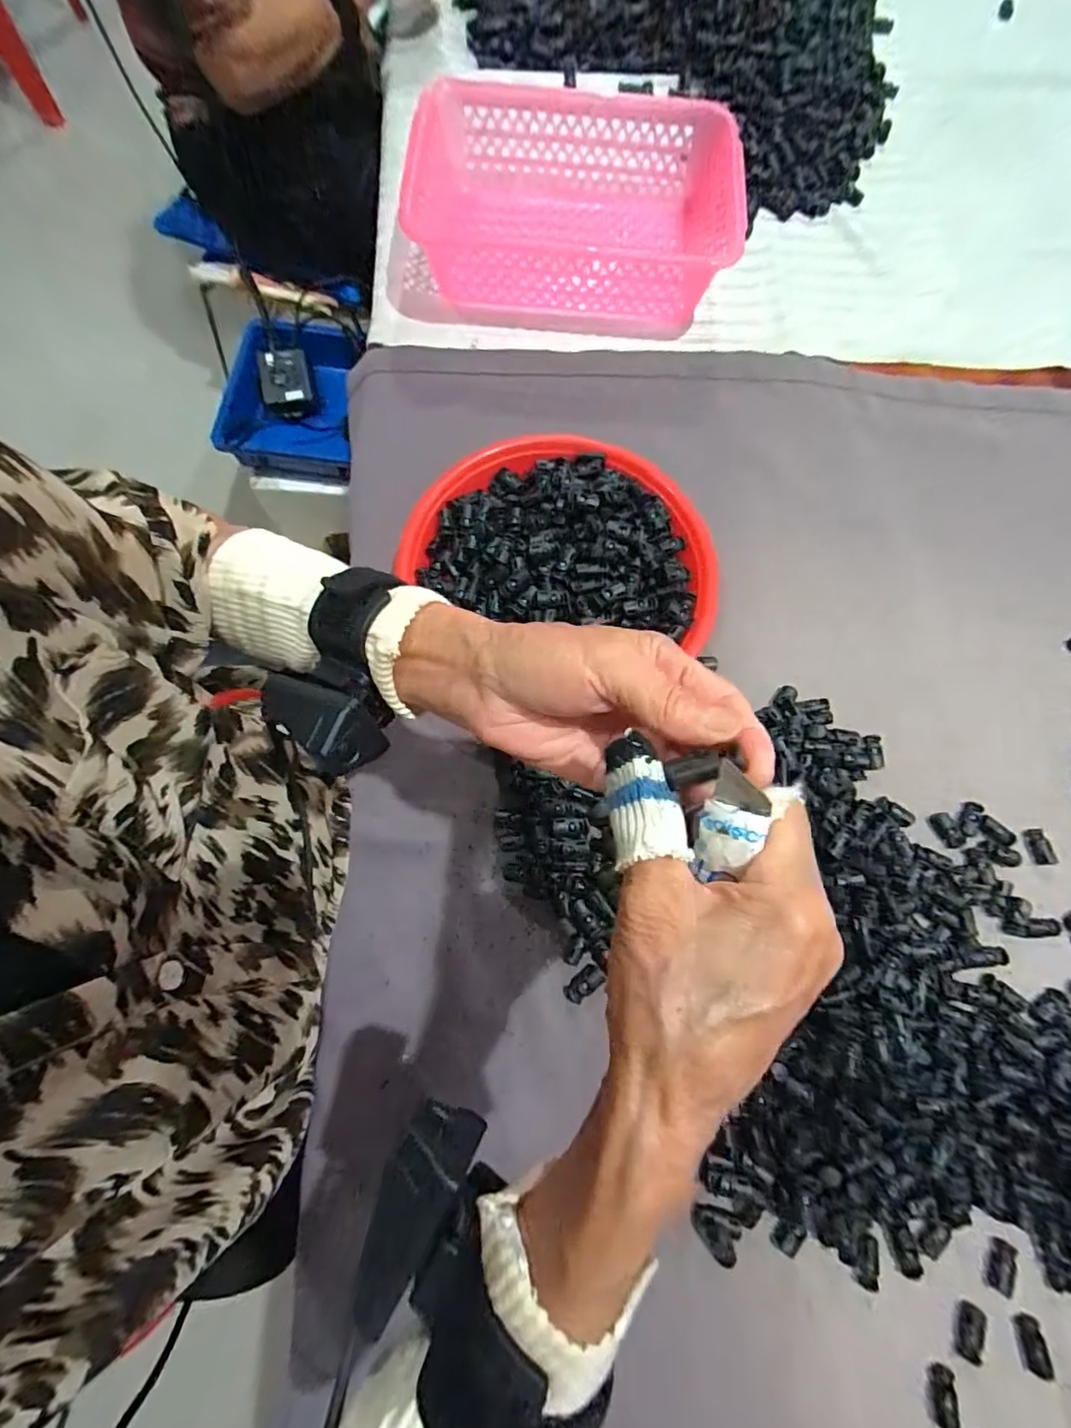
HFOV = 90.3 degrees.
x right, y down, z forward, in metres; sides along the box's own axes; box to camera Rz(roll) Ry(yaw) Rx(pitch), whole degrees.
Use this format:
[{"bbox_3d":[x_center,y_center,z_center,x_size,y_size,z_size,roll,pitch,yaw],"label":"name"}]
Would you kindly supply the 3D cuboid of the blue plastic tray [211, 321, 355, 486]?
[{"bbox_3d":[-0.395,-0.498,0.840,0.196,0.083,0.263,-3,75,-3],"label":"blue plastic tray"}]

